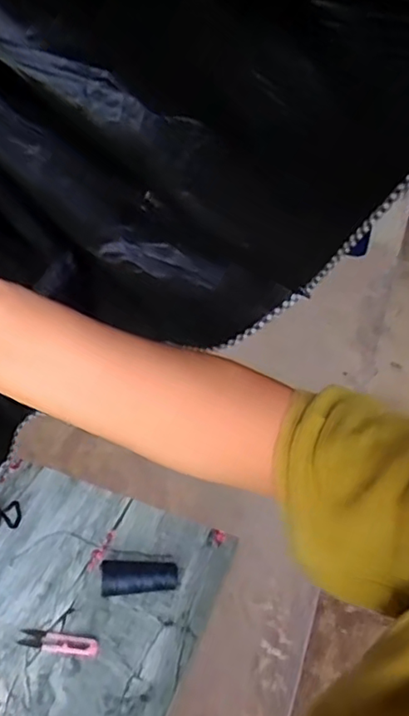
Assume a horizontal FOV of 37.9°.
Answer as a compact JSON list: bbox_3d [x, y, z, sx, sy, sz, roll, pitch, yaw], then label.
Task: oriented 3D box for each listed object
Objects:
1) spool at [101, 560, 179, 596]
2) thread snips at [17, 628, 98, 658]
[{"bbox_3d":[-0.090,0.305,0.827,0.103,0.038,0.044,-4,36,-10],"label":"spool"},{"bbox_3d":[-0.186,0.363,0.761,0.100,0.005,0.029,7,35,6],"label":"thread snips"}]

